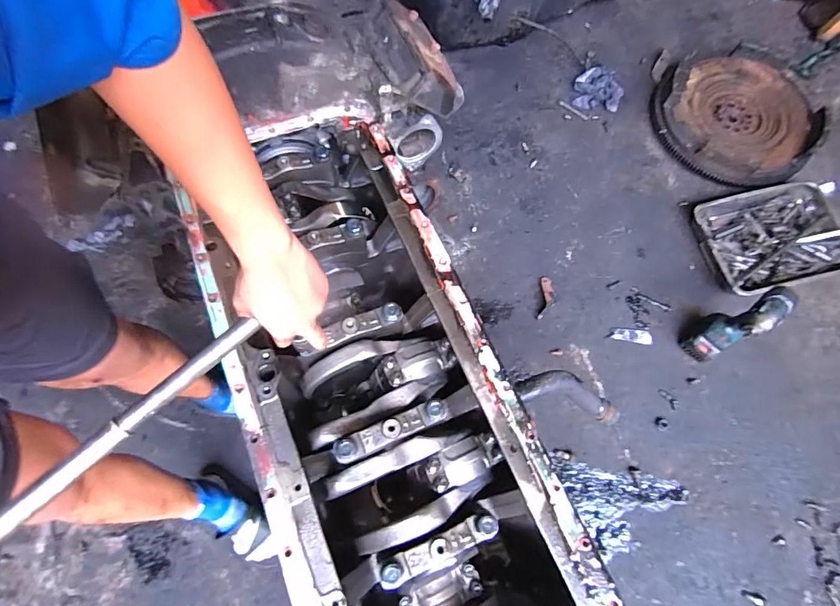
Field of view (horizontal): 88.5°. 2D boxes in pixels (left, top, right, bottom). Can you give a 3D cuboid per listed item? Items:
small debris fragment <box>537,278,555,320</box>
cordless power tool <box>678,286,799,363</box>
[{"bbox_3d":[0.354,-0.012,1.194,0.049,0.034,0.126,10,71,4],"label":"small debris fragment"},{"bbox_3d":[0.756,0.056,1.037,0.128,0.277,0.089,-29,71,-7],"label":"cordless power tool"}]

